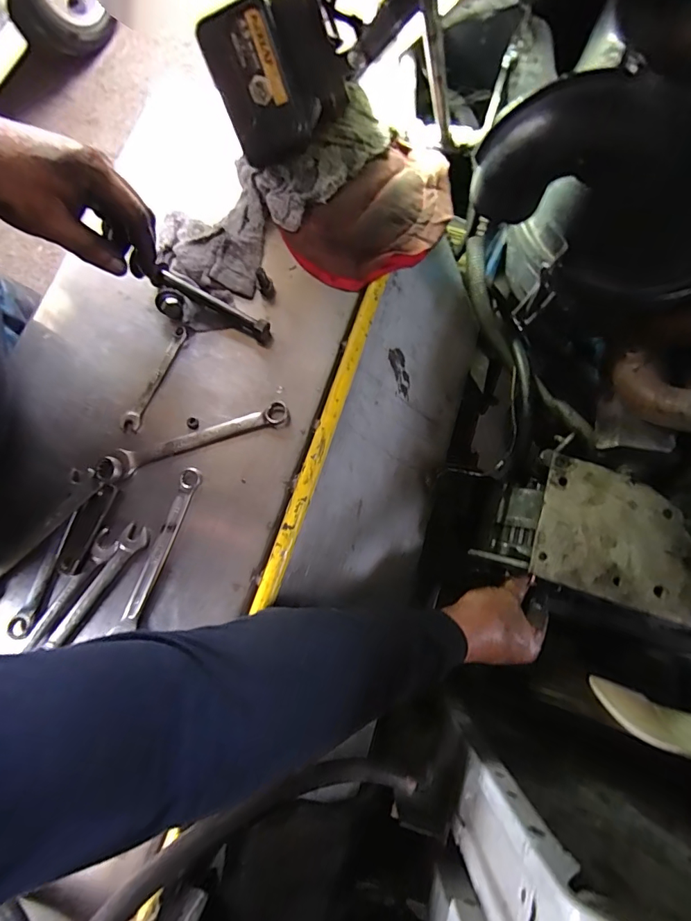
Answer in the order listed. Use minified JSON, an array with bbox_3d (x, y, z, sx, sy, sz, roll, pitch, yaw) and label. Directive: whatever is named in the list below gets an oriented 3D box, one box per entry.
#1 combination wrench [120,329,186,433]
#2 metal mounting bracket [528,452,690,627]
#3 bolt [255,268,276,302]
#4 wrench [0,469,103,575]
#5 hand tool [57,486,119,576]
[{"bbox_3d":[-0.182,-0.079,0.430,0.019,0.005,0.111,19,79,7],"label":"combination wrench"},{"bbox_3d":[0.300,0.082,0.488,0.175,0.010,0.140,18,73,7],"label":"metal mounting bracket"},{"bbox_3d":[-0.078,-0.173,0.444,0.013,0.034,0.015,-16,76,-3],"label":"bolt"},{"bbox_3d":[-0.273,0.065,0.386,0.035,0.013,0.151,42,82,10],"label":"wrench"},{"bbox_3d":[-0.221,0.058,0.387,0.024,0.008,0.078,17,79,6],"label":"hand tool"}]

